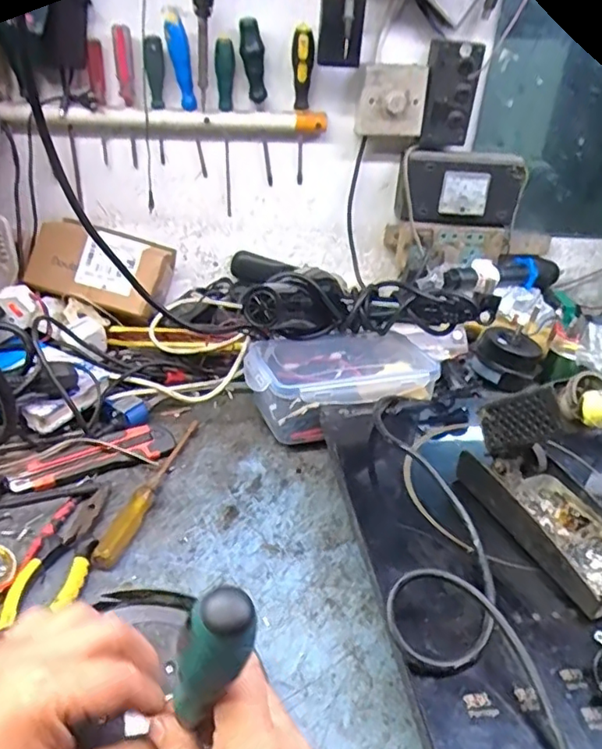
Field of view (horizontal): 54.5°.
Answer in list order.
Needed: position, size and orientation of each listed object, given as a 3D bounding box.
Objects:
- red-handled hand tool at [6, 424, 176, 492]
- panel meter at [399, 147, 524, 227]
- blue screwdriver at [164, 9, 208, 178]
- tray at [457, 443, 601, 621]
[{"bbox_3d":[-0.210,0.083,0.598,0.159,0.011,0.040,-13,68,-24],"label":"red-handled hand tool"},{"bbox_3d":[0.231,-0.271,0.849,0.178,0.095,0.055,1,31,-6],"label":"panel meter"},{"bbox_3d":[-0.153,-0.362,0.783,0.031,0.216,0.022,15,53,17],"label":"blue screwdriver"},{"bbox_3d":[0.202,0.114,0.470,0.079,0.035,0.151,-9,33,-21],"label":"tray"}]

